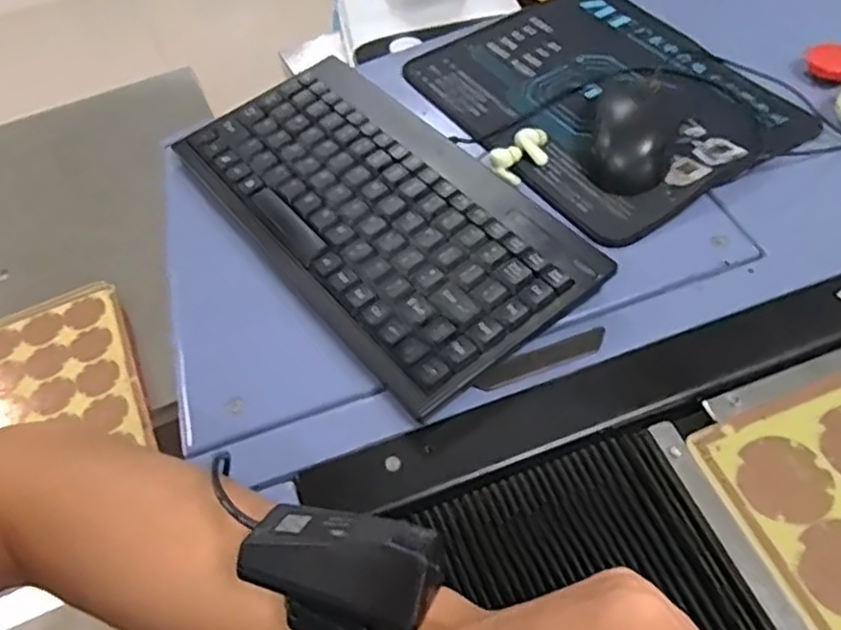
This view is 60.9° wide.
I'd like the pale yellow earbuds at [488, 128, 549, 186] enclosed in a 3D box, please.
[{"bbox_3d":[0.071,-0.112,0.501,0.048,0.013,0.029,-36,57,-21],"label":"pale yellow earbuds"}]

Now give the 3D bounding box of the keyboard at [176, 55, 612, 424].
[{"bbox_3d":[-0.036,-0.070,0.467,0.139,0.033,0.289,-34,57,-19],"label":"keyboard"}]

